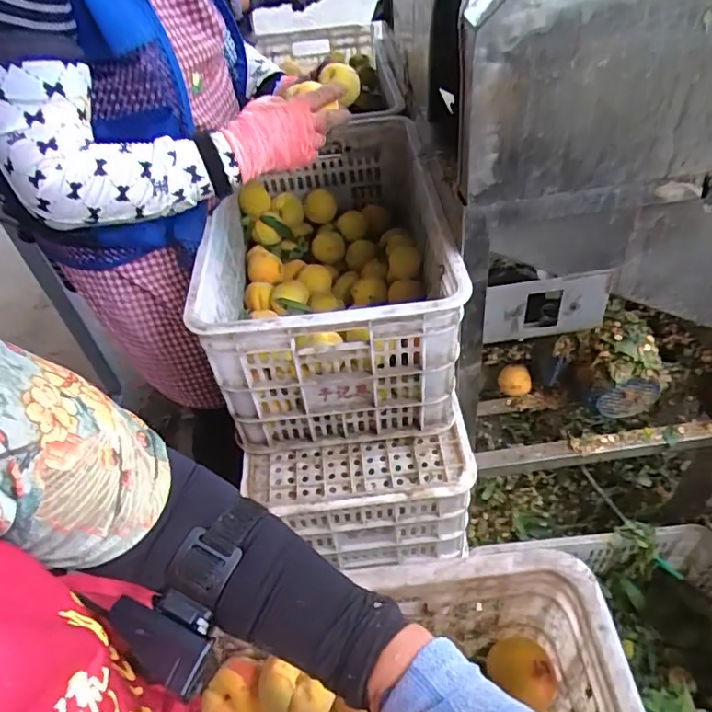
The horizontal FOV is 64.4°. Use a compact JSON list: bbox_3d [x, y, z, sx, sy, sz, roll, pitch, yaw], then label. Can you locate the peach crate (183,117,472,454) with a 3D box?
[{"bbox_3d":[-0.033,-0.140,0.954,0.345,0.278,0.531,-5,45,2],"label":"peach crate"}]

